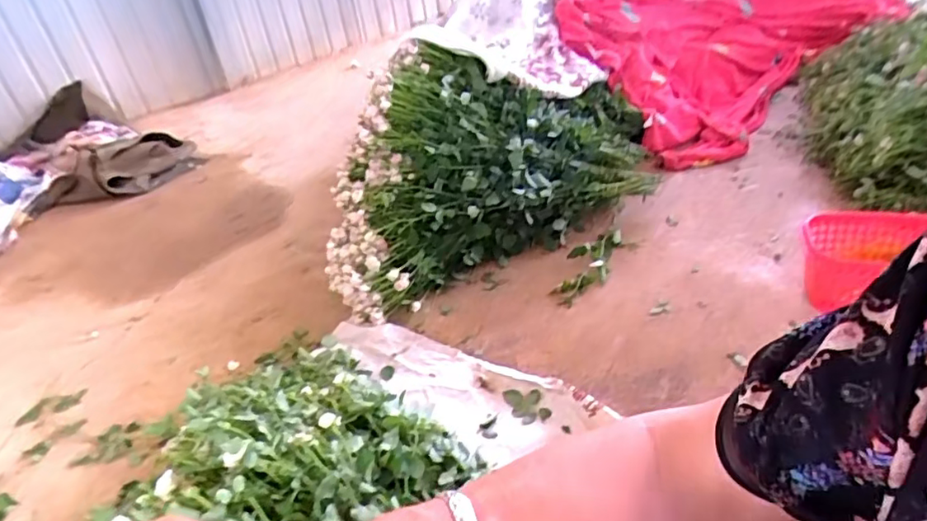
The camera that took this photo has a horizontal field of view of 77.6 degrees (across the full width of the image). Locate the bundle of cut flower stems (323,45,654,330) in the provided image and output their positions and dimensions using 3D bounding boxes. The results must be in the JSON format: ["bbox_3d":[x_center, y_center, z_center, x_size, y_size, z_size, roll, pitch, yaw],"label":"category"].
[{"bbox_3d":[0.099,-0.256,1.360,0.953,0.431,0.370,-24,38,-23],"label":"bundle of cut flower stems"}]

